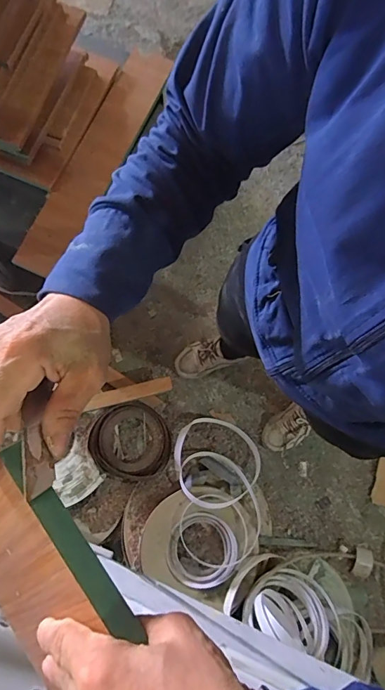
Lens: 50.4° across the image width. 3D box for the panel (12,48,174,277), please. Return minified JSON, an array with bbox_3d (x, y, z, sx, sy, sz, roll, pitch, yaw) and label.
[{"bbox_3d":[-0.257,-0.494,1.073,0.122,0.031,0.683,27,79,4],"label":"panel"}]

